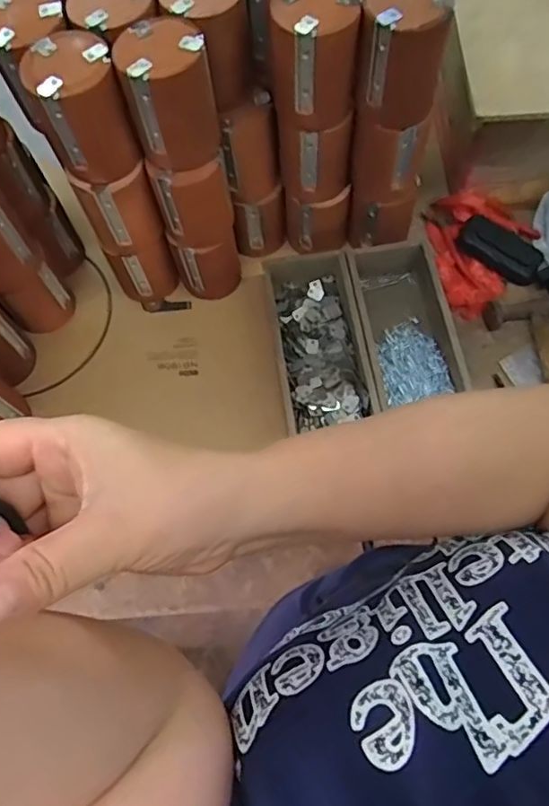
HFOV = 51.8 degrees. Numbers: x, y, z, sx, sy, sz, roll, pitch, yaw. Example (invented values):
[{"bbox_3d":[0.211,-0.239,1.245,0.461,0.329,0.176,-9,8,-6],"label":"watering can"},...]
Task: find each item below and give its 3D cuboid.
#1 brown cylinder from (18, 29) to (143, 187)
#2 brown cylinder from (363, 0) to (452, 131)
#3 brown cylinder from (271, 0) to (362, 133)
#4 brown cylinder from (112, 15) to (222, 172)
[{"bbox_3d":[-0.176,-0.269,0.523,0.074,0.103,0.071,-27,71,-9],"label":"brown cylinder"},{"bbox_3d":[0.122,-0.335,0.542,0.080,0.106,0.074,7,69,4],"label":"brown cylinder"},{"bbox_3d":[0.039,-0.335,0.547,0.079,0.105,0.077,-2,69,1],"label":"brown cylinder"},{"bbox_3d":[-0.095,-0.283,0.525,0.079,0.104,0.073,-12,69,-3],"label":"brown cylinder"}]

